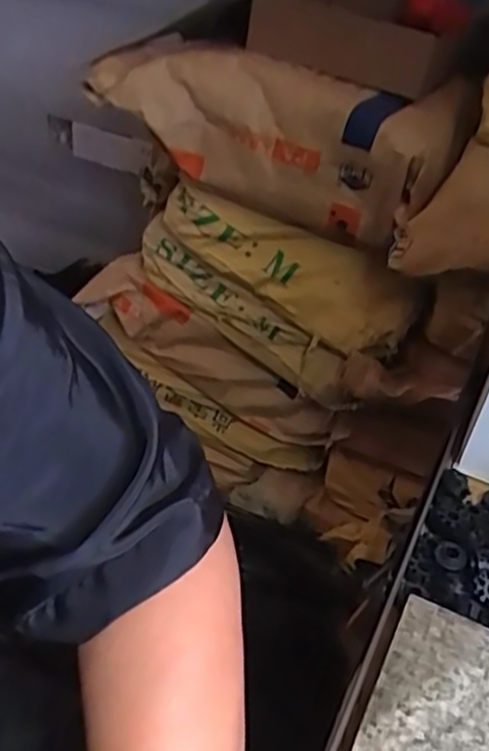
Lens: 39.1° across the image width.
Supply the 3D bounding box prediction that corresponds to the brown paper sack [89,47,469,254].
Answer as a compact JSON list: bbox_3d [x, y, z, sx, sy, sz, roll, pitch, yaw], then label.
[{"bbox_3d":[0.022,-0.326,0.981,0.515,0.214,0.144,21,40,18],"label":"brown paper sack"}]

